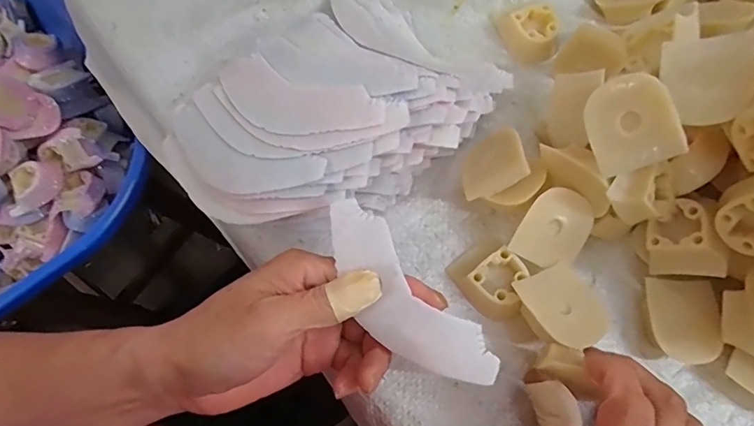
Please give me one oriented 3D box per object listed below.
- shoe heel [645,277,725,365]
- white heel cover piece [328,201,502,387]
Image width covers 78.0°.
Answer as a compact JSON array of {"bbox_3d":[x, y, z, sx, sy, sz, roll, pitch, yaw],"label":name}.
[{"bbox_3d":[0.174,0.061,0.266,0.036,0.015,0.045,3,73,2],"label":"shoe heel"},{"bbox_3d":[0.012,0.044,0.227,0.038,0.015,0.110,-39,89,-10],"label":"white heel cover piece"}]

